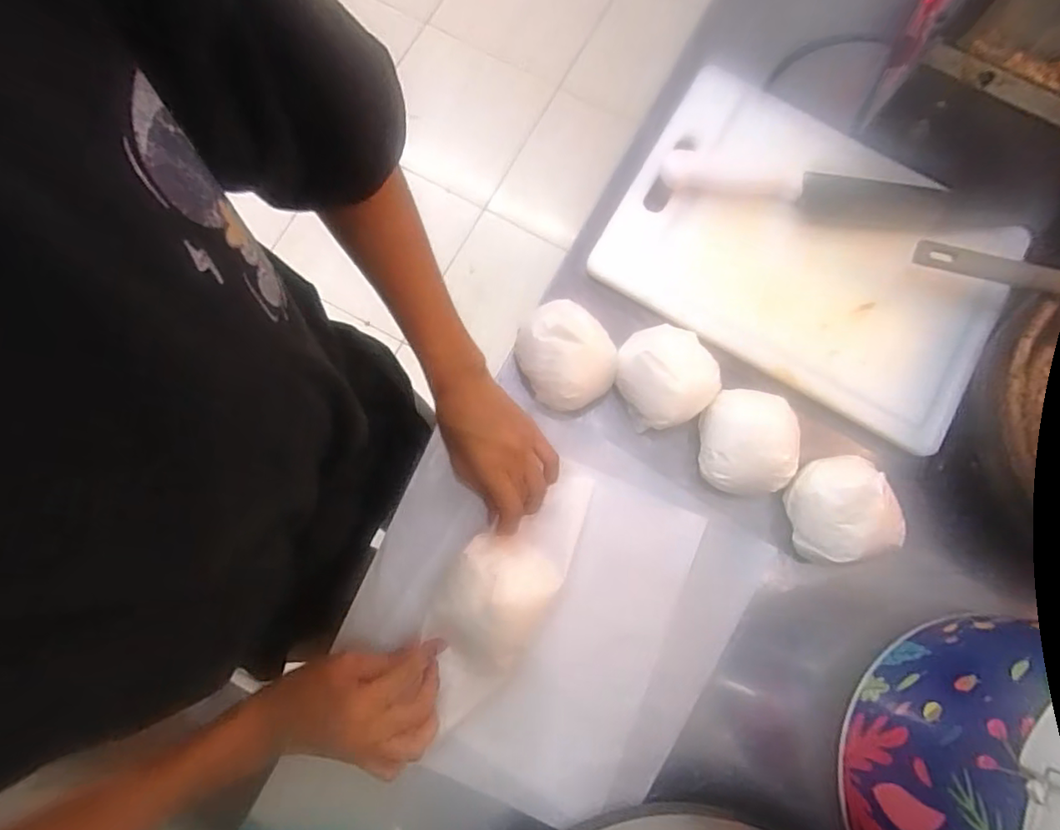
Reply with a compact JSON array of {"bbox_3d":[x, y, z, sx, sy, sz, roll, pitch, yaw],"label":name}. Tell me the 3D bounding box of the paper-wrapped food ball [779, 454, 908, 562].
[{"bbox_3d":[0.254,0.078,0.479,0.076,0.060,0.079,0,79,-1],"label":"paper-wrapped food ball"}]

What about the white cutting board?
[{"bbox_3d":[0.248,-0.144,0.516,0.330,0.016,0.224,30,86,4],"label":"white cutting board"}]

